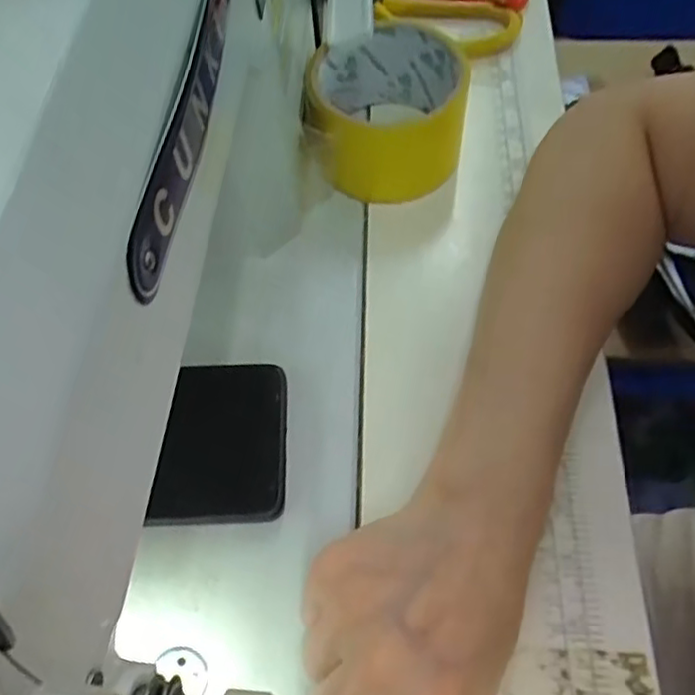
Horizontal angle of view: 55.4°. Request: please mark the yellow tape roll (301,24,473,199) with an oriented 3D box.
[{"bbox_3d":[0.021,-0.133,0.372,0.083,0.064,0.086,-1,61,1],"label":"yellow tape roll"}]

